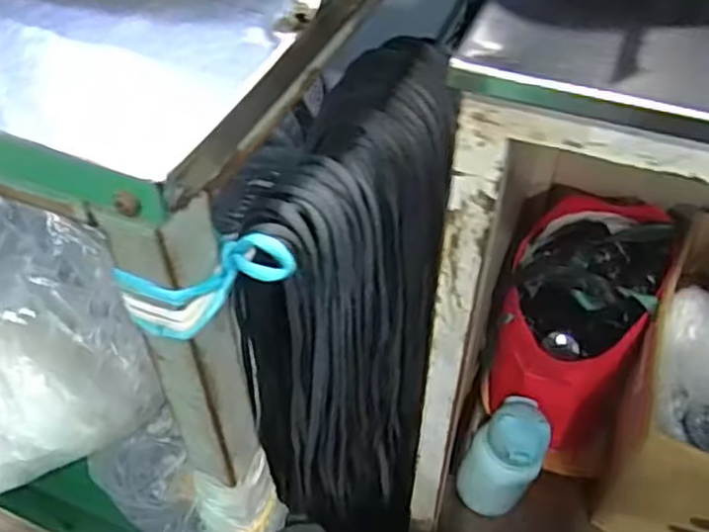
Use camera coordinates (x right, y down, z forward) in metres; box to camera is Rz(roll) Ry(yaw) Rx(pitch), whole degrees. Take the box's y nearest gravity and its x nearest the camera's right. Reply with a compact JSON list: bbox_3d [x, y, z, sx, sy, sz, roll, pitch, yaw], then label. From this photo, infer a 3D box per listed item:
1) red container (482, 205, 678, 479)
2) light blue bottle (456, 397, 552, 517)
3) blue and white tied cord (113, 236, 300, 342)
[{"bbox_3d":[0.273,0.094,0.889,0.166,0.301,0.253,15,50,15],"label":"red container"},{"bbox_3d":[0.175,0.238,0.838,0.083,0.194,0.070,-19,50,-15],"label":"light blue bottle"},{"bbox_3d":[-0.059,0.006,0.285,0.067,0.035,0.025,-13,49,-10],"label":"blue and white tied cord"}]

